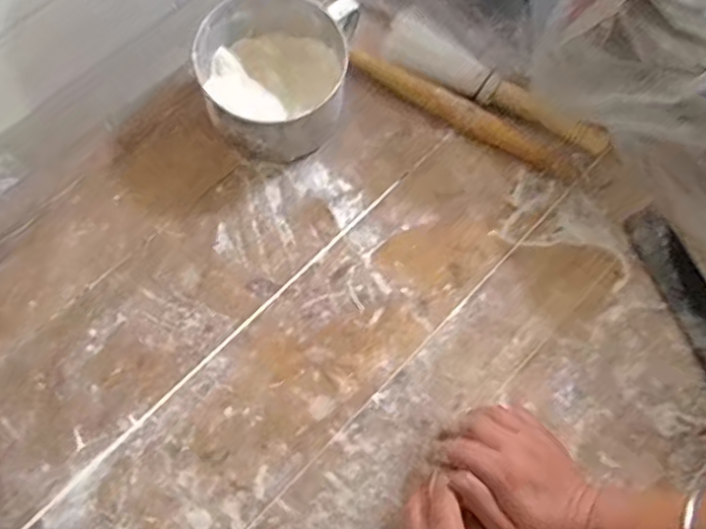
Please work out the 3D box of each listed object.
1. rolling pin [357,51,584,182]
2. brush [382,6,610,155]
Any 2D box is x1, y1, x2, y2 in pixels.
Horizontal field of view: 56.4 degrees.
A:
[{"bbox_3d":[0.114,-0.159,0.689,0.262,0.022,0.031,31,73,10],"label":"rolling pin"},{"bbox_3d":[0.146,-0.184,0.693,0.255,0.033,0.050,34,74,11],"label":"brush"}]

